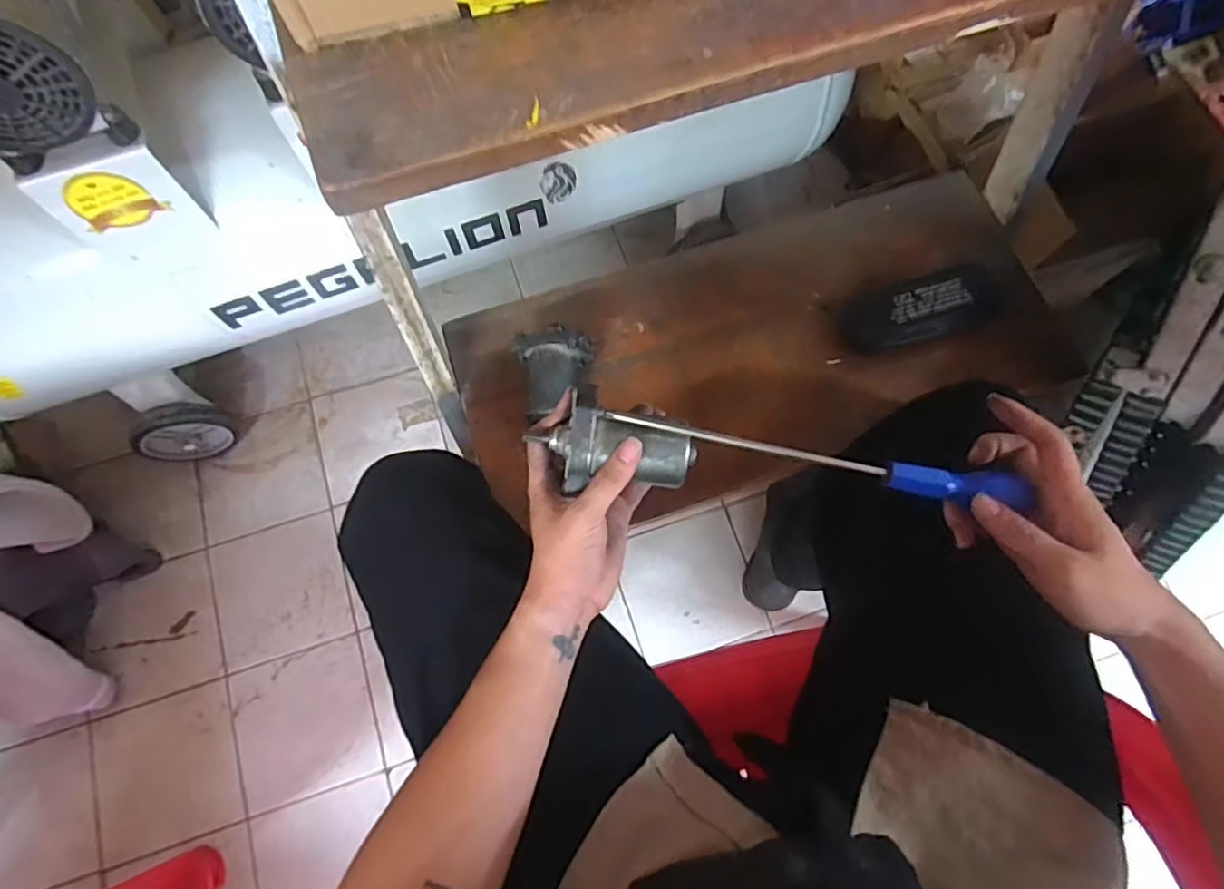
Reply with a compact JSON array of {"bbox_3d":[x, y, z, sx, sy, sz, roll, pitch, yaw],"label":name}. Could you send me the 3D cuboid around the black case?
[{"bbox_3d":[0.319,-0.140,0.652,0.156,0.023,0.070,-18,73,-5],"label":"black case"}]

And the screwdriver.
[{"bbox_3d":[0.134,0.006,0.437,0.275,0.023,0.029,12,73,7],"label":"screwdriver"}]

